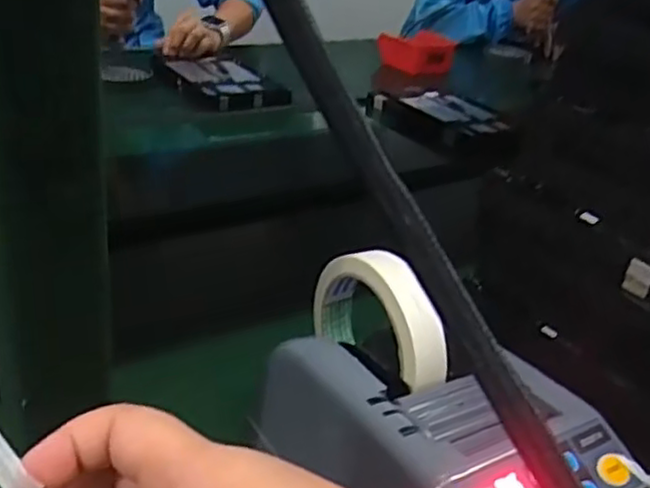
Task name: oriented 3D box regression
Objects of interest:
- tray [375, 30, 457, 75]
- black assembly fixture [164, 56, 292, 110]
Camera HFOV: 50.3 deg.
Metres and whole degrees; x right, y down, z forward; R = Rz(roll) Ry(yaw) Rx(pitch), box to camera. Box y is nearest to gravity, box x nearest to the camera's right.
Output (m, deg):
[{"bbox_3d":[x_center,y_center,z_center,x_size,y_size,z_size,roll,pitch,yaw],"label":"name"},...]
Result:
[{"bbox_3d":[0.195,-0.405,1.452,0.092,0.067,0.147,-19,38,-40],"label":"tray"},{"bbox_3d":[-0.175,-0.277,1.174,0.150,0.024,0.216,-12,34,-32],"label":"black assembly fixture"}]

